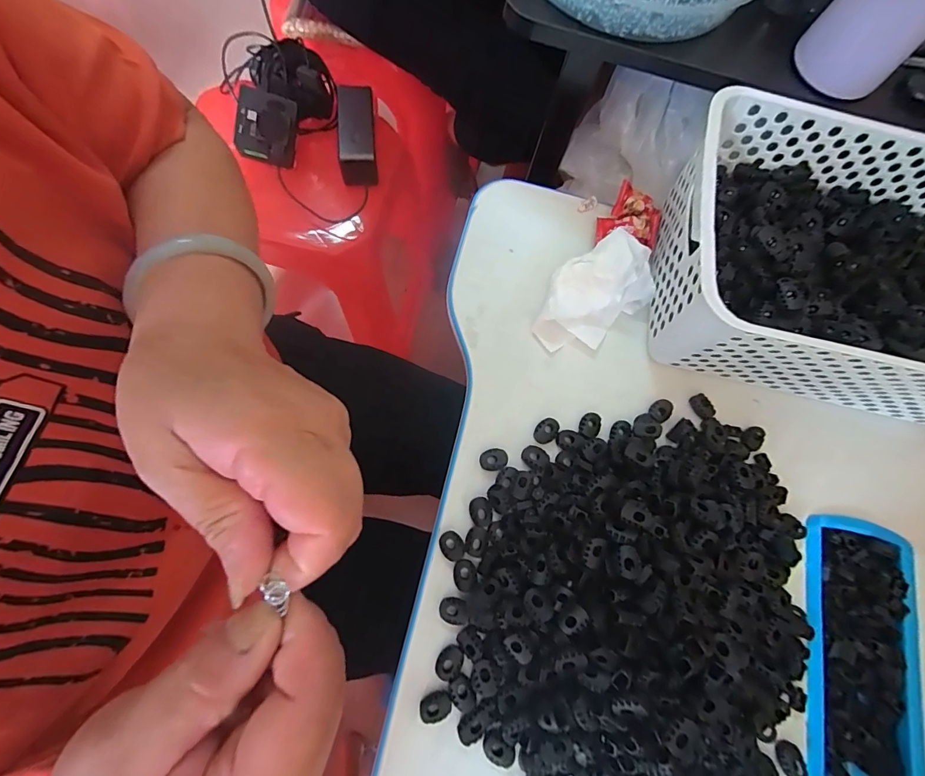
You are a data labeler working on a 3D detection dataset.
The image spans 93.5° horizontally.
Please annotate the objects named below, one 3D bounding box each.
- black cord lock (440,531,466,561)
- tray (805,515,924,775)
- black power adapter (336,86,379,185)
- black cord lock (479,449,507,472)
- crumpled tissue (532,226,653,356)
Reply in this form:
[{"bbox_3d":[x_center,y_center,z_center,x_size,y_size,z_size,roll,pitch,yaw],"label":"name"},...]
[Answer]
[{"bbox_3d":[-0.007,0.117,0.322,0.017,0.004,0.022,-28,76,-8],"label":"black cord lock"},{"bbox_3d":[0.304,0.259,0.328,0.099,0.016,0.303,12,75,3],"label":"tray"},{"bbox_3d":[-0.148,-0.356,0.608,0.048,0.046,0.138,-6,74,-2],"label":"black power adapter"},{"bbox_3d":[0.025,0.057,0.346,0.022,0.004,0.017,-11,75,-3],"label":"black cord lock"},{"bbox_3d":[0.114,-0.083,0.380,0.121,0.027,0.068,-40,78,-10],"label":"crumpled tissue"}]

